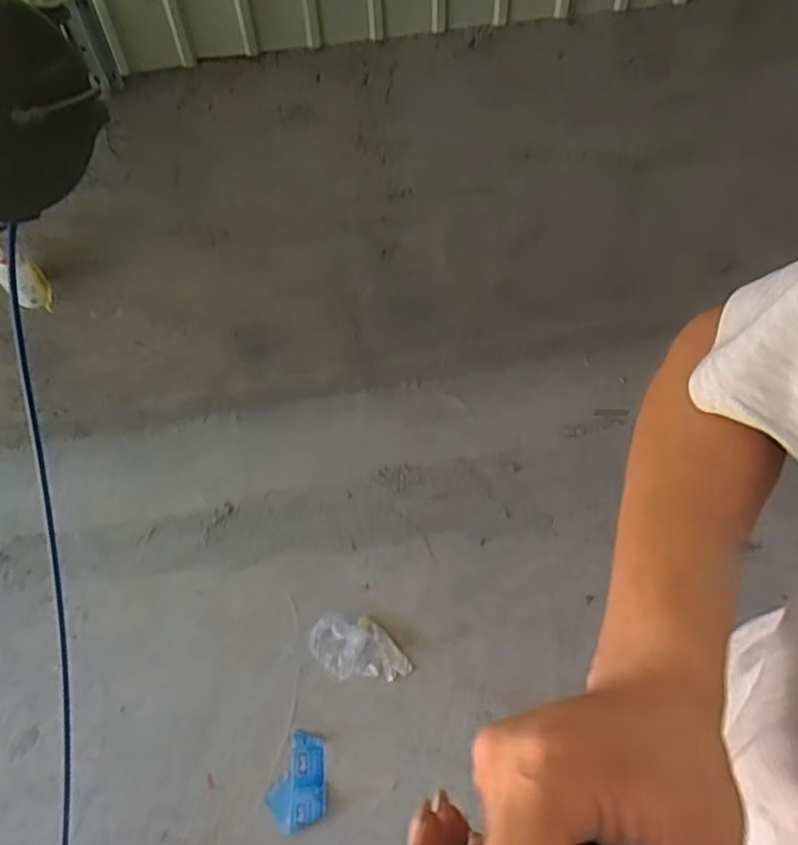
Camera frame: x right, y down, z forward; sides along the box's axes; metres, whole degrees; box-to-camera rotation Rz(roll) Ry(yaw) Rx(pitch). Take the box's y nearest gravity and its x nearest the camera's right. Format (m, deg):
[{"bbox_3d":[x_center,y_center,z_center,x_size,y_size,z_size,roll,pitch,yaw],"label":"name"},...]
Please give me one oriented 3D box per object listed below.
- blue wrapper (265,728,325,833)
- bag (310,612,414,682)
[{"bbox_3d":[-0.203,0.707,1.256,0.115,0.008,0.168,-6,52,-1],"label":"blue wrapper"},{"bbox_3d":[-0.084,0.487,1.378,0.220,0.030,0.125,3,52,6],"label":"bag"}]

